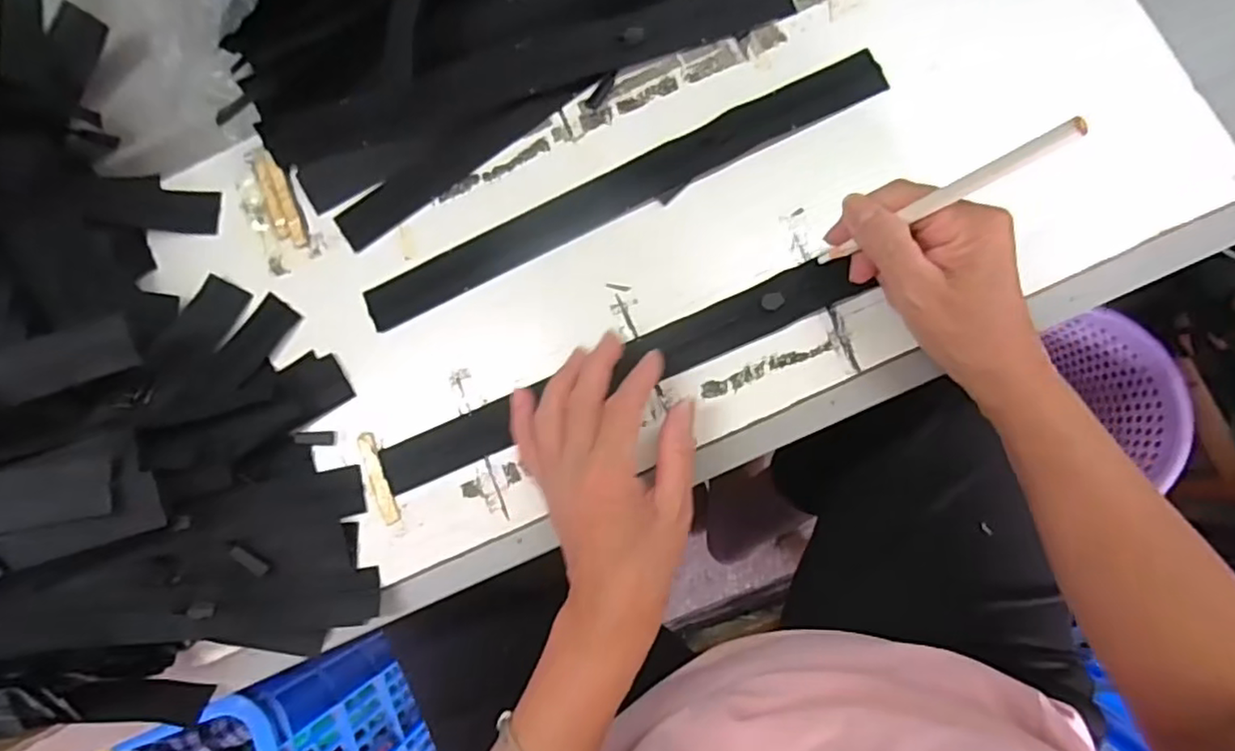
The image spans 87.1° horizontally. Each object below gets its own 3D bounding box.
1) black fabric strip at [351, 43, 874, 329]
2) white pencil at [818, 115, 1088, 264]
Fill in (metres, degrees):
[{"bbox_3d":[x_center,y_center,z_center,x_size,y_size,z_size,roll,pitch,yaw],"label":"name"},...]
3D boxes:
[{"bbox_3d":[0.002,-0.118,0.416,0.351,0.008,0.035,-25,74,4],"label":"black fabric strip"},{"bbox_3d":[0.156,-0.086,0.324,0.007,0.144,0.009,-10,82,-30],"label":"white pencil"}]

